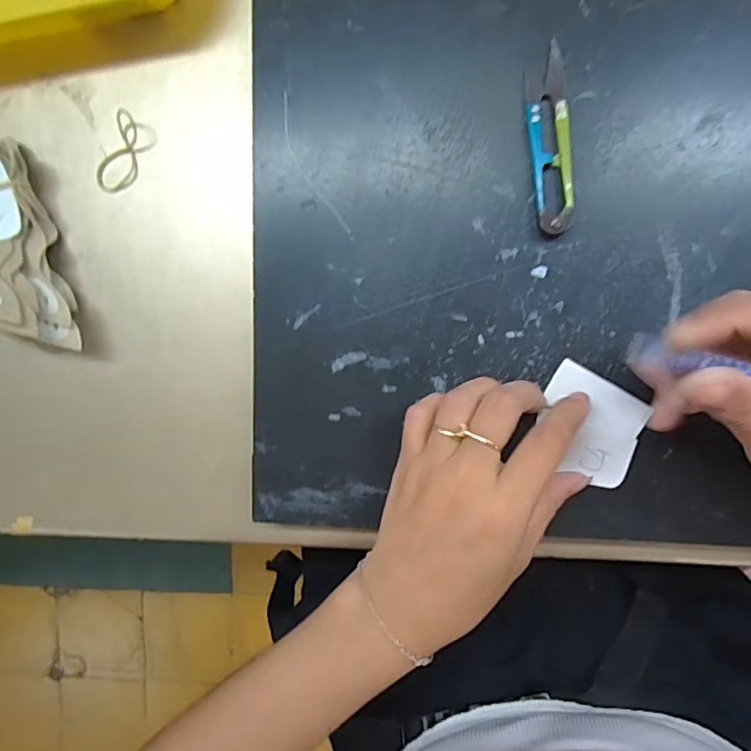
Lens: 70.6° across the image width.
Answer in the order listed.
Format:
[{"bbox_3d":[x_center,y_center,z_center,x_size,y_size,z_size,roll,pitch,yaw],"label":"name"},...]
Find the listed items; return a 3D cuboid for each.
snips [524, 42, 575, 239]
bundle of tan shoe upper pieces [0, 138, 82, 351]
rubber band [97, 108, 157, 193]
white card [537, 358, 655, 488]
[{"bbox_3d":[0.092,-0.123,0.278,0.022,0.009,0.098,-4,94,7],"label":"snips"},{"bbox_3d":[-0.228,-0.080,0.324,0.054,0.042,0.145,-18,92,7],"label":"bundle of tan shoe upper pieces"},{"bbox_3d":[-0.157,-0.137,0.329,0.023,0.008,0.048,30,97,3],"label":"rubber band"},{"bbox_3d":[0.117,0.027,0.288,0.059,0.005,0.049,33,97,3],"label":"white card"}]

